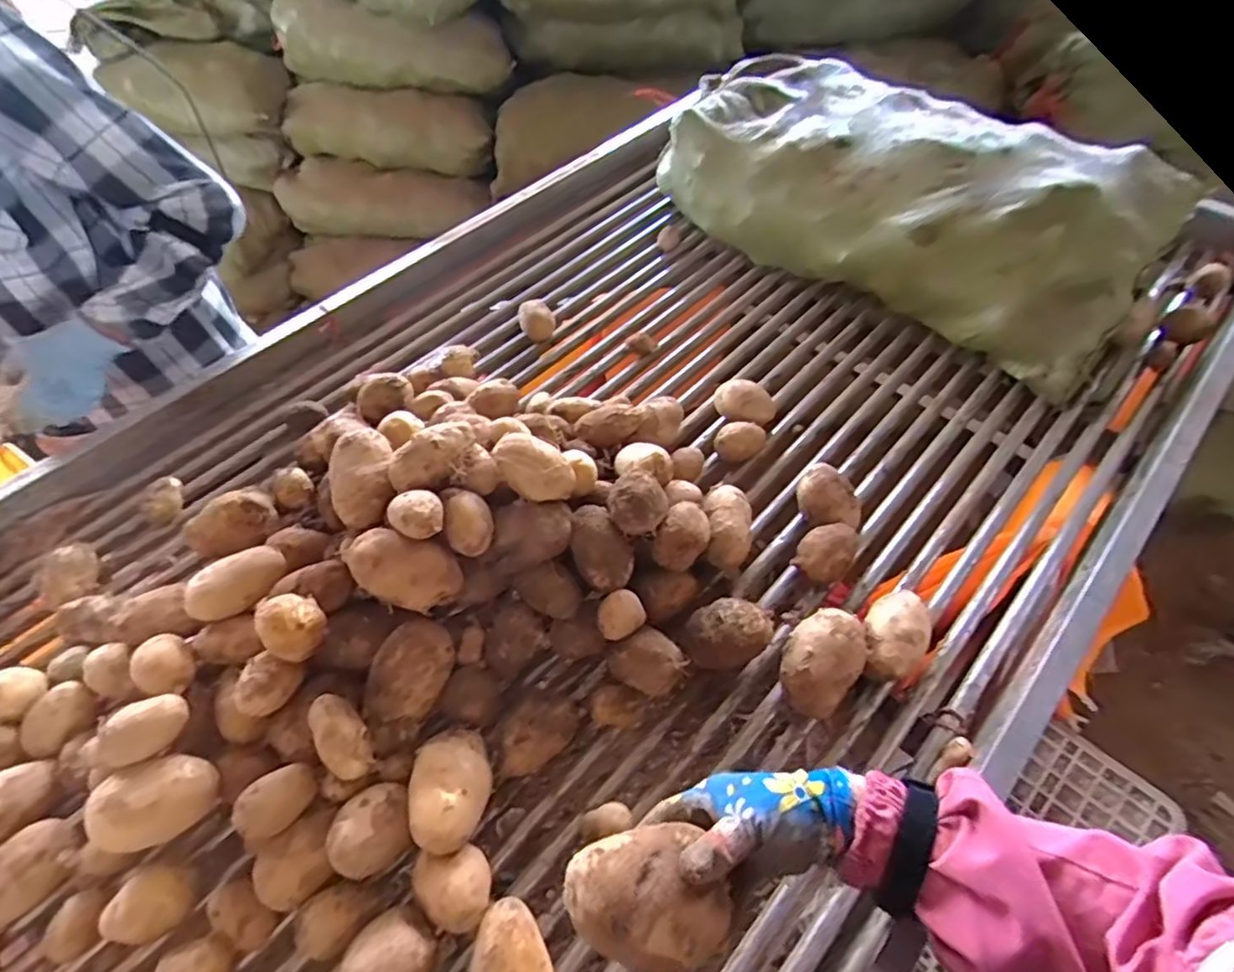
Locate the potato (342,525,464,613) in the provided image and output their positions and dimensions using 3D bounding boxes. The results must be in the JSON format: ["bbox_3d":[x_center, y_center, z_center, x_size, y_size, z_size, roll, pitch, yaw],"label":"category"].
[{"bbox_3d":[-0.197,0.074,0.607,0.103,0.064,0.059,18,15,-9],"label":"potato"}]

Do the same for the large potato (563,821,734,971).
[{"bbox_3d":[0.022,0.264,0.412,0.103,0.055,0.074,-5,53,1],"label":"large potato"}]

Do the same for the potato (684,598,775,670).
[{"bbox_3d":[0.111,0.147,0.643,0.089,0.052,0.049,-20,38,12],"label":"potato"}]

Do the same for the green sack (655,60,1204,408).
[{"bbox_3d":[0.421,-0.439,0.997,0.324,0.201,0.700,-36,59,-25],"label":"green sack"}]

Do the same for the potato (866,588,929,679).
[{"bbox_3d":[0.276,0.152,0.642,0.058,0.053,0.083,23,55,18],"label":"potato"}]

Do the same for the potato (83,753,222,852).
[{"bbox_3d":[-0.386,0.264,0.538,0.092,0.053,0.062,-8,51,-6],"label":"potato"}]

